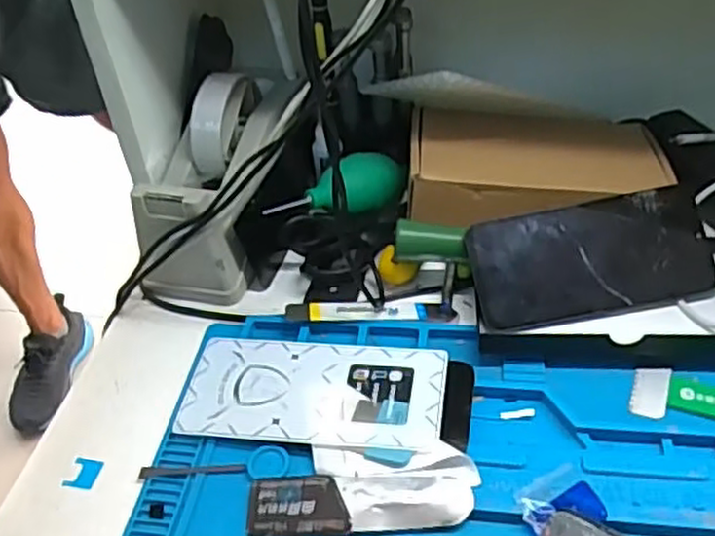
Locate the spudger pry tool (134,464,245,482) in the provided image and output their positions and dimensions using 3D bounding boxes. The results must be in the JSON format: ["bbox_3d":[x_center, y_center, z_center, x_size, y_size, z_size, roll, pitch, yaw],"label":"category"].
[{"bbox_3d":[-0.097,0.119,0.420,0.064,0.005,0.008,-1,43,4],"label":"spudger pry tool"}]

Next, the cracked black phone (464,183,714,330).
[{"bbox_3d":[0.154,-0.007,0.476,0.157,0.006,0.074,-10,79,-4],"label":"cracked black phone"}]

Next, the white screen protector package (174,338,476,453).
[{"bbox_3d":[-0.019,0.077,0.445,0.174,0.012,0.074,3,42,10],"label":"white screen protector package"}]

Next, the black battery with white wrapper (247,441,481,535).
[{"bbox_3d":[0.002,0.120,0.394,0.121,0.011,0.050,-2,42,5],"label":"black battery with white wrapper"}]

